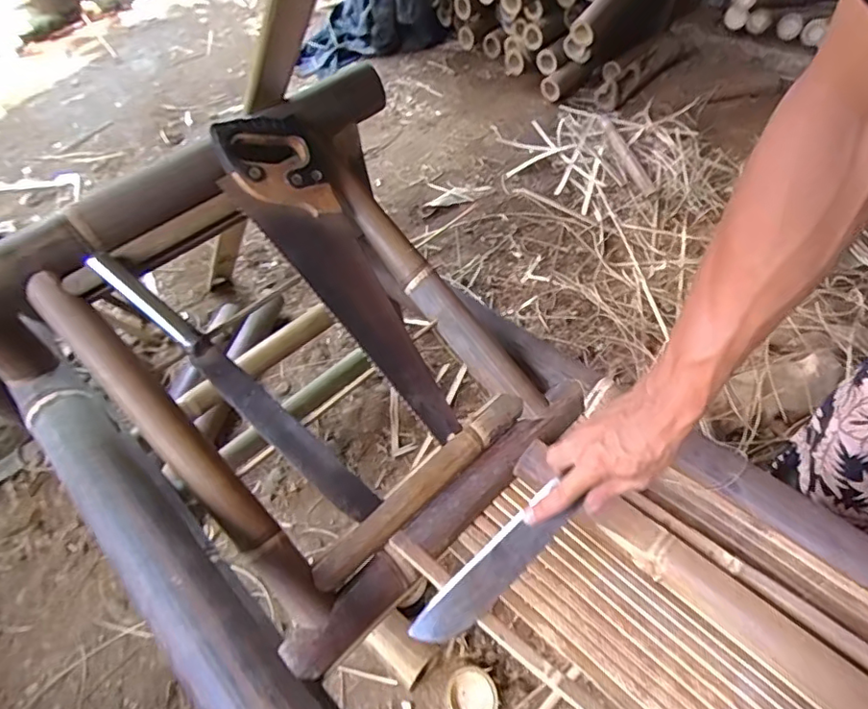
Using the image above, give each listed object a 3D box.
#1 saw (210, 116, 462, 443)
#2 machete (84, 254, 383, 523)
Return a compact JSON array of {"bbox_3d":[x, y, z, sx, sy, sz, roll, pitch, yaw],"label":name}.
[{"bbox_3d":[-0.113,-0.094,0.722,0.123,0.035,0.473,-36,95,-22],"label":"saw"},{"bbox_3d":[-0.226,0.042,0.652,0.415,0.019,0.044,45,60,-8],"label":"machete"}]

